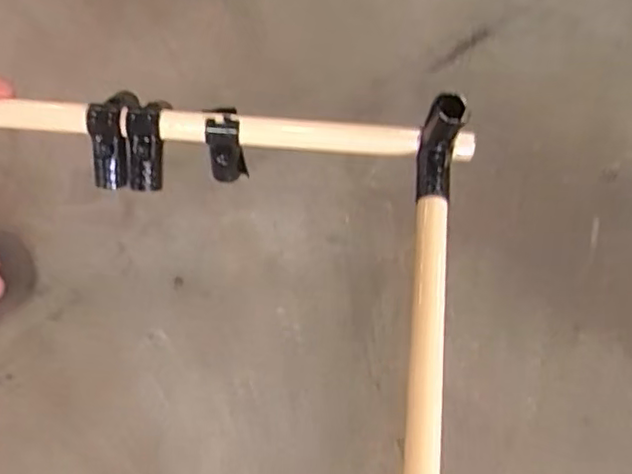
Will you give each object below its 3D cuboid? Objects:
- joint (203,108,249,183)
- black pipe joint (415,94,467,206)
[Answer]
[{"bbox_3d":[-0.090,-0.090,0.622,0.034,0.079,0.040,-10,67,-3],"label":"joint"},{"bbox_3d":[0.115,-0.080,0.584,0.033,0.080,0.077,9,68,5],"label":"black pipe joint"}]

